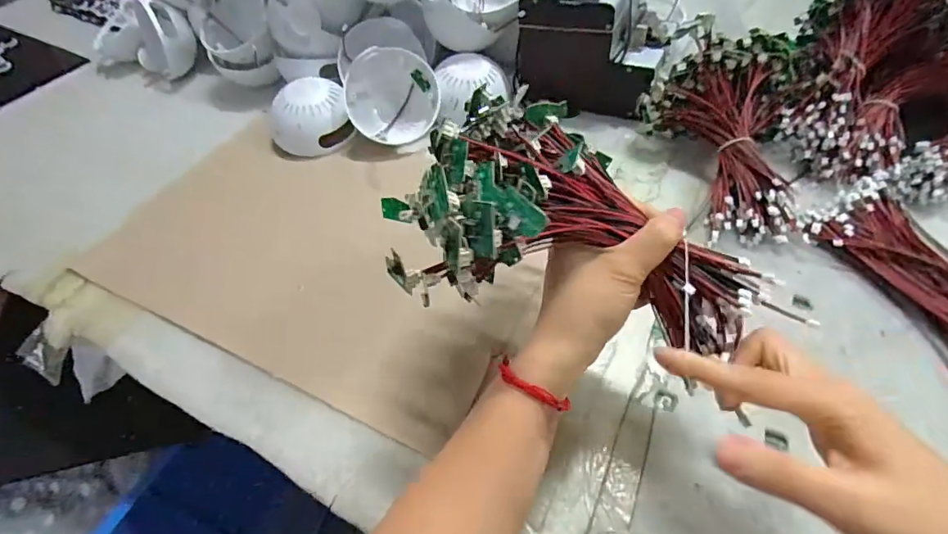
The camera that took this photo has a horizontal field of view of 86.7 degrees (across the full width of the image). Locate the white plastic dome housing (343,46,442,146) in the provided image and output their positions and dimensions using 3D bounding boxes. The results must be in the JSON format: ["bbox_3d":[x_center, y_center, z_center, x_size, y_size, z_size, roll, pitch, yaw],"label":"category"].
[{"bbox_3d":[-0.096,-0.212,0.629,0.121,0.107,0.060,3,29,-32],"label":"white plastic dome housing"}]

